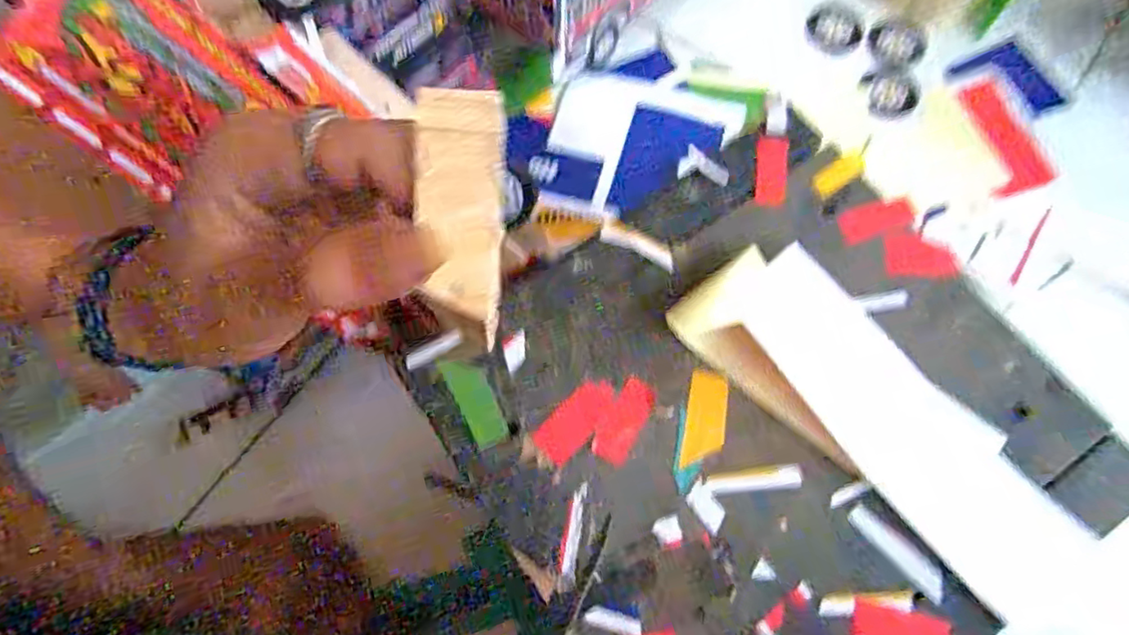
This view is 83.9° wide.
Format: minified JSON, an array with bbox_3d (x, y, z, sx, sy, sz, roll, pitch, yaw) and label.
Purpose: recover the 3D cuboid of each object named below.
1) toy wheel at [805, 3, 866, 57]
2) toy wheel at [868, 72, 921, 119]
[{"bbox_3d":[0.272,-0.289,0.629,0.056,0.013,0.050,28,75,11],"label":"toy wheel"},{"bbox_3d":[0.321,-0.215,0.609,0.042,0.010,0.052,36,76,13],"label":"toy wheel"}]

